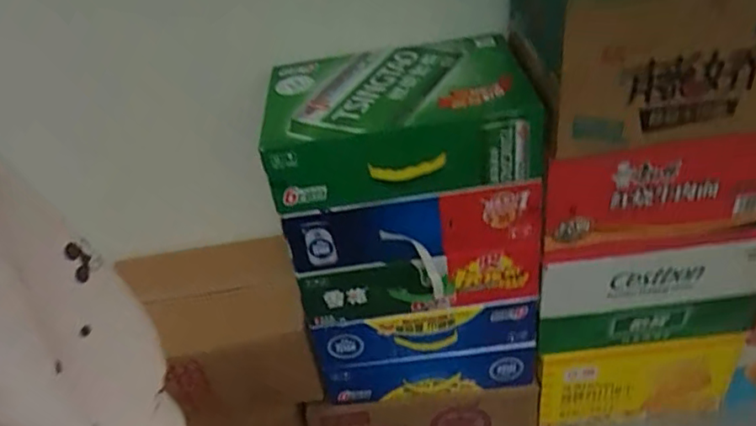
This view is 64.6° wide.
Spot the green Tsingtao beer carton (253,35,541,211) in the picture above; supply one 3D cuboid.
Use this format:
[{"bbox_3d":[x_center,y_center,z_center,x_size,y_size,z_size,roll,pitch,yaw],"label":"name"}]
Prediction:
[{"bbox_3d":[0.032,-0.141,0.954,0.403,0.150,0.256,-9,34,2],"label":"green Tsingtao beer carton"}]

